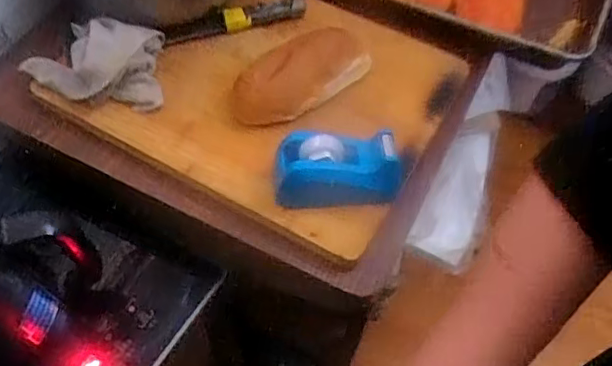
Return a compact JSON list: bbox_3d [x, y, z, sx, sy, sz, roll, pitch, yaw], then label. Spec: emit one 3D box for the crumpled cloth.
[{"bbox_3d":[-0.224,-0.130,0.592,0.145,0.064,0.082,5,58,1],"label":"crumpled cloth"}]

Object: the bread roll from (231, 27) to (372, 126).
[{"bbox_3d":[-0.004,-0.113,0.601,0.155,0.050,0.064,-29,64,-18],"label":"bread roll"}]

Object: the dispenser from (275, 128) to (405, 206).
[{"bbox_3d":[0.030,-0.013,0.531,0.118,0.066,0.044,-5,59,-6],"label":"dispenser"}]

